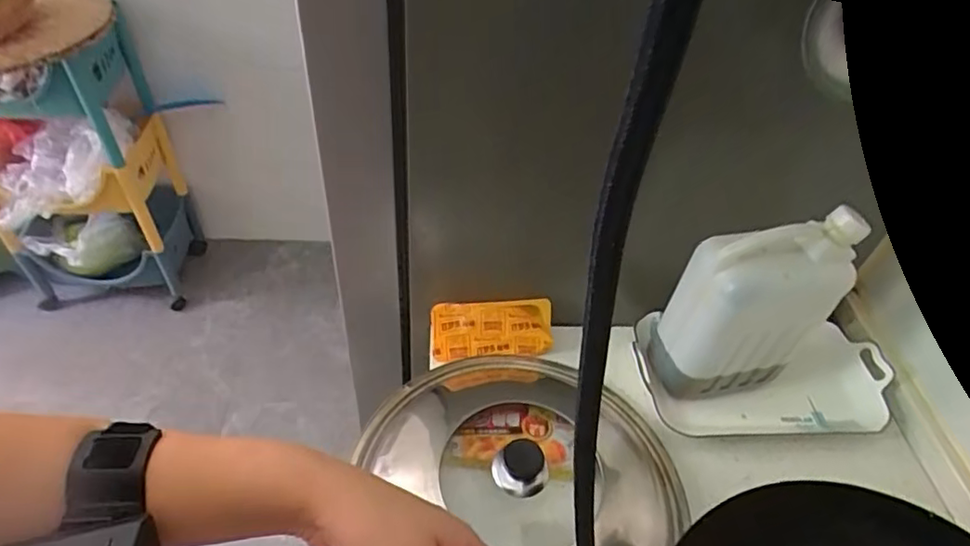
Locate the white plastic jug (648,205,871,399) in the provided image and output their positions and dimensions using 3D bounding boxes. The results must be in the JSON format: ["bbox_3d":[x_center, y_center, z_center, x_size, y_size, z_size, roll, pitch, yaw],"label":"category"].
[{"bbox_3d":[0.287,0.044,0.645,0.148,0.245,0.080,-4,48,-10],"label":"white plastic jug"}]

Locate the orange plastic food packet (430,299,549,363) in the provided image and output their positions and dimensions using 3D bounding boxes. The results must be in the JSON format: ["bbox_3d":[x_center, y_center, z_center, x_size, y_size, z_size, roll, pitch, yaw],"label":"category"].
[{"bbox_3d":[0.008,0.072,0.736,0.148,0.078,0.013,-4,21,-1],"label":"orange plastic food packet"}]

